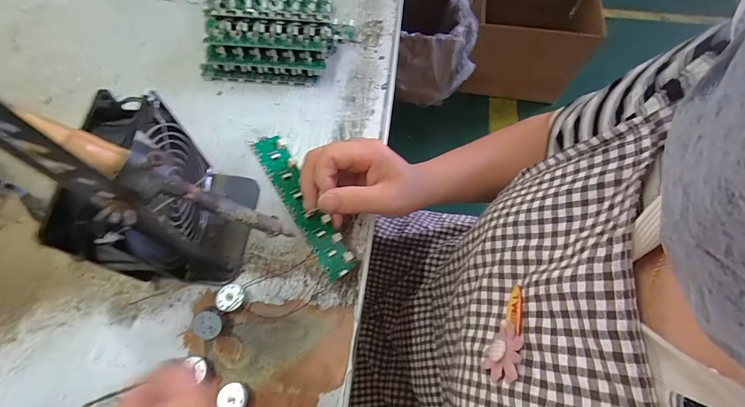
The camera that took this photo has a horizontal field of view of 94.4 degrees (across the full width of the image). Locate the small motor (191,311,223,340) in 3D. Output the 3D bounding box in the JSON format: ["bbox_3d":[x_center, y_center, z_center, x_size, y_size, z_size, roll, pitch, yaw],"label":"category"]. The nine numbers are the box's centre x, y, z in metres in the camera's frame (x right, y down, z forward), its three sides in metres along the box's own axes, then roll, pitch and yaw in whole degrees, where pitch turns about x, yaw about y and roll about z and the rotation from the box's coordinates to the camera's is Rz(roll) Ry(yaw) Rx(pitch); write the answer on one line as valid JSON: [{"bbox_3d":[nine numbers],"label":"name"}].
[{"bbox_3d":[-0.138,0.101,0.290,0.022,0.011,0.022,3,91,-17],"label":"small motor"}]

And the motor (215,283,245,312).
[{"bbox_3d":[-0.123,0.083,0.303,0.023,0.014,0.023,1,65,-2],"label":"motor"}]

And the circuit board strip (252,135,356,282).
[{"bbox_3d":[-0.059,0.002,0.303,0.028,0.009,0.136,-30,89,-15],"label":"circuit board strip"}]

